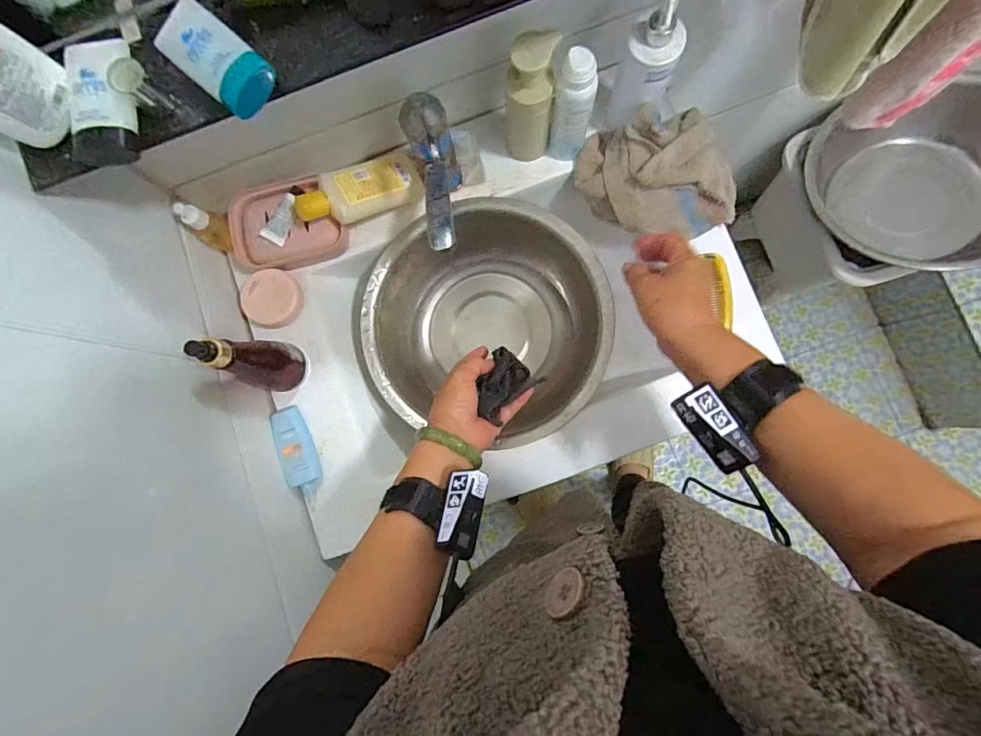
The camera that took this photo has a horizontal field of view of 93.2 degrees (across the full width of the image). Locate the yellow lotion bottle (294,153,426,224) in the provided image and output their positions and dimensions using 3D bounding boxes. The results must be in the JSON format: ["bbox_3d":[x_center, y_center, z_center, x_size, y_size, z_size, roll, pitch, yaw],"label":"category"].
[{"bbox_3d":[-0.151,-0.210,0.550,0.151,0.031,0.053,-28,81,-24],"label":"yellow lotion bottle"}]

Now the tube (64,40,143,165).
[{"bbox_3d":[-0.291,-0.197,0.341,0.054,0.024,0.092,-13,83,3],"label":"tube"}]

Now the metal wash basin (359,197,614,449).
[{"bbox_3d":[0.000,-0.064,0.625,0.302,0.109,0.287,-1,83,4],"label":"metal wash basin"}]

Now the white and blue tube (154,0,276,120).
[{"bbox_3d":[-0.203,-0.228,0.341,0.086,0.027,0.043,40,88,8],"label":"white and blue tube"}]

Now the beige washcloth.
[{"bbox_3d":[0.196,-0.229,0.551,0.177,0.067,0.138,2,84,5],"label":"beige washcloth"}]

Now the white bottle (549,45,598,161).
[{"bbox_3d":[0.092,-0.284,0.513,0.037,0.144,0.032,20,85,6],"label":"white bottle"}]

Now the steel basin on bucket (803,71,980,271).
[{"bbox_3d":[0.823,-0.339,0.894,0.367,0.173,0.367,-3,83,26],"label":"steel basin on bucket"}]

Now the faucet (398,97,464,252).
[{"bbox_3d":[-0.053,-0.193,0.495,0.048,0.138,0.147,-13,83,3],"label":"faucet"}]

